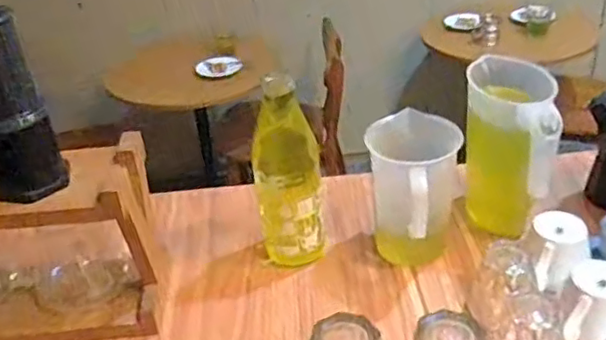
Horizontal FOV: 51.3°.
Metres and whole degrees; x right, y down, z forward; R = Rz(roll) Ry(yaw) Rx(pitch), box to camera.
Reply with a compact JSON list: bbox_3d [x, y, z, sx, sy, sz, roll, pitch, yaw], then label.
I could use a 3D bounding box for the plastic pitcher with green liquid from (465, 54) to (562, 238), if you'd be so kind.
[{"bbox_3d":[0.272,-0.024,0.842,0.102,0.203,0.181,3,34,15],"label":"plastic pitcher with green liquid"}]

